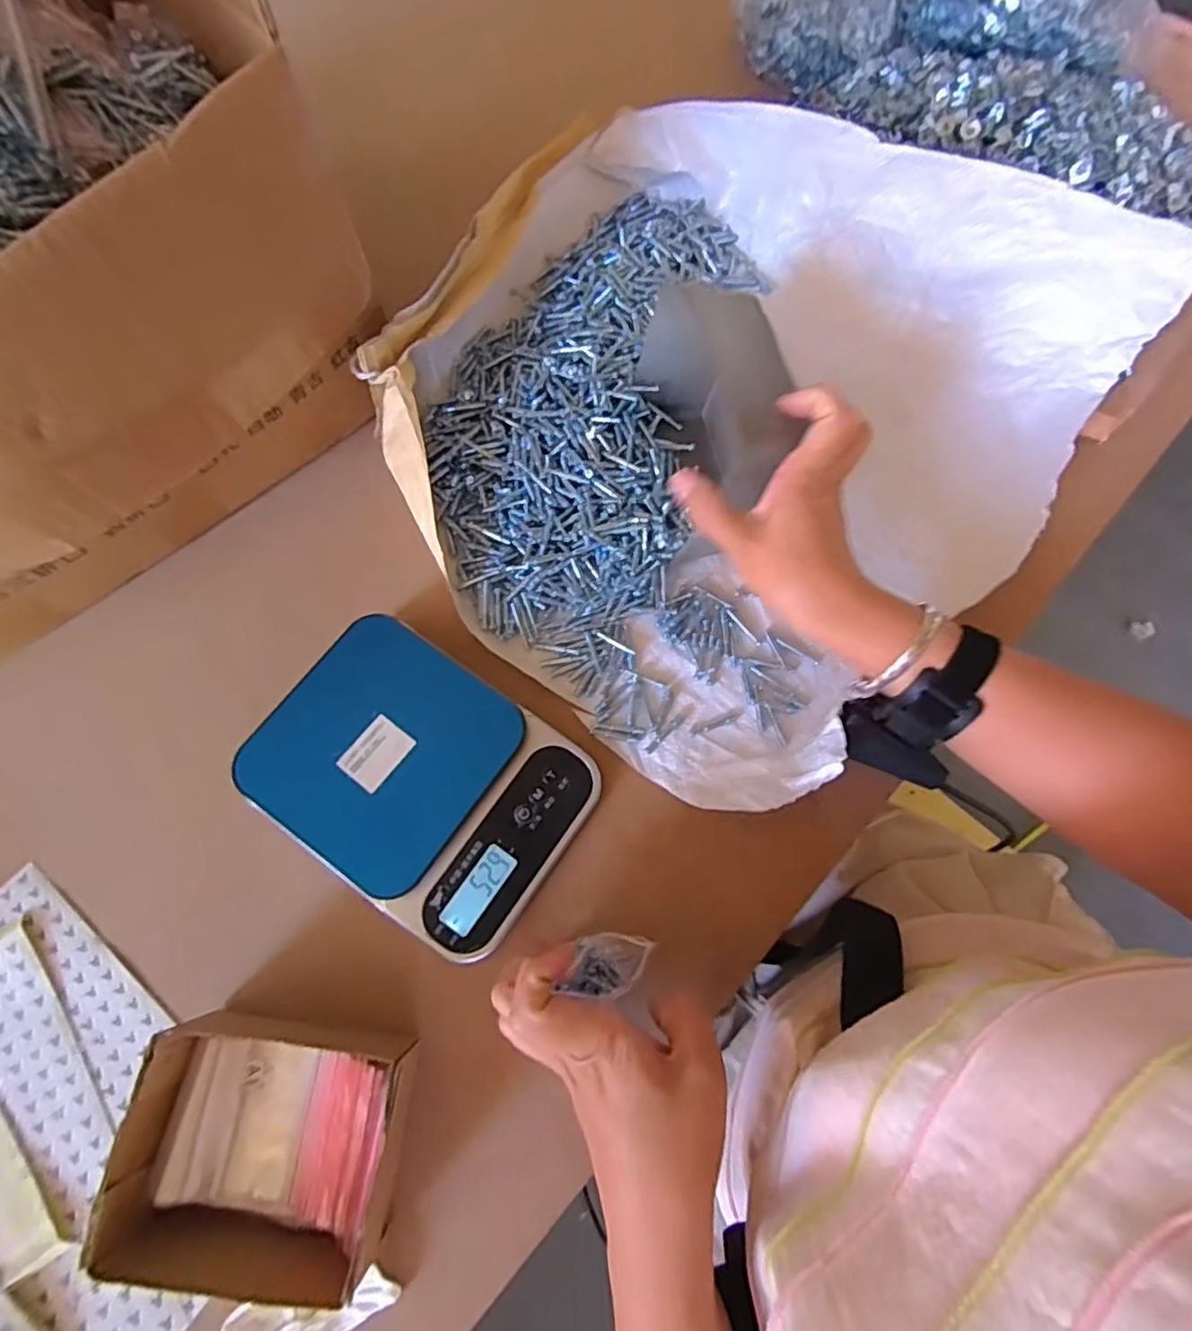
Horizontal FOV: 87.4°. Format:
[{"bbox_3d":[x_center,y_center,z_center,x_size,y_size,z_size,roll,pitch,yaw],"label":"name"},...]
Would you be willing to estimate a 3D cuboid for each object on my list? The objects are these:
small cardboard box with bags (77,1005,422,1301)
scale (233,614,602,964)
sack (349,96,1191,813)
[{"bbox_3d":[-0.172,0.253,0.329,0.131,0.054,0.119,8,72,2],"label":"small cardboard box with bags"},{"bbox_3d":[-0.109,0.069,0.394,0.197,0.039,0.147,37,75,10],"label":"scale"},{"bbox_3d":[0.079,-0.201,0.448,0.478,0.112,0.466,39,76,11],"label":"sack"}]

